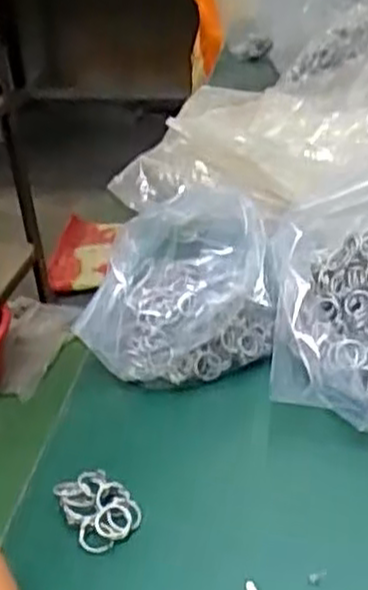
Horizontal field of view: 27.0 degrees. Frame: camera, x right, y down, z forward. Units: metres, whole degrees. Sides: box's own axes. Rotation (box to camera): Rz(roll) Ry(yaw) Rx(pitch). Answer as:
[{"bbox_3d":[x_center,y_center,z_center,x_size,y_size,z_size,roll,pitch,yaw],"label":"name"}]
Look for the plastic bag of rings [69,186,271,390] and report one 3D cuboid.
[{"bbox_3d":[-0.004,-0.007,0.589,0.144,0.115,0.105,2,31,9],"label":"plastic bag of rings"}]

